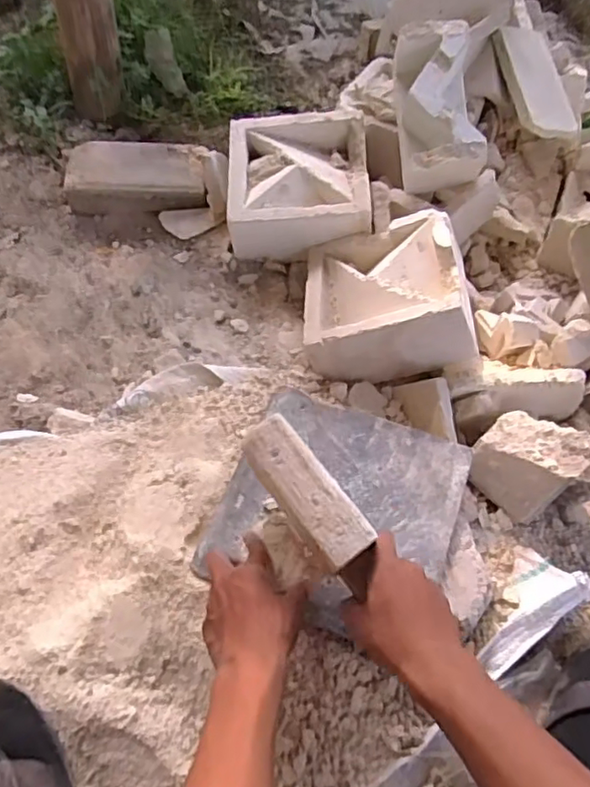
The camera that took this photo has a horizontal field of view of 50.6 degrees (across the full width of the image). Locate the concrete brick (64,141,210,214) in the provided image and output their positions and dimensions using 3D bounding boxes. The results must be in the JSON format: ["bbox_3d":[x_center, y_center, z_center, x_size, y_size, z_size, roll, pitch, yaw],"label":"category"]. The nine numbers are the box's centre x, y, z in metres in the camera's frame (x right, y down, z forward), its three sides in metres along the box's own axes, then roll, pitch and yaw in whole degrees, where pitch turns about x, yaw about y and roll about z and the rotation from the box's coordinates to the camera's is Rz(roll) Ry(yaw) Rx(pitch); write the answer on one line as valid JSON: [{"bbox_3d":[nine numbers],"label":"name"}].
[{"bbox_3d":[-0.244,-0.332,0.980,0.208,0.063,0.115,-2,62,-4],"label":"concrete brick"}]

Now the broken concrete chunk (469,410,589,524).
[{"bbox_3d":[0.272,0.082,0.747,0.104,0.088,0.106,41,67,17],"label":"broken concrete chunk"}]

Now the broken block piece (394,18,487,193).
[{"bbox_3d":[0.206,-0.402,0.899,0.104,0.114,0.215,-7,87,-7],"label":"broken block piece"}]

